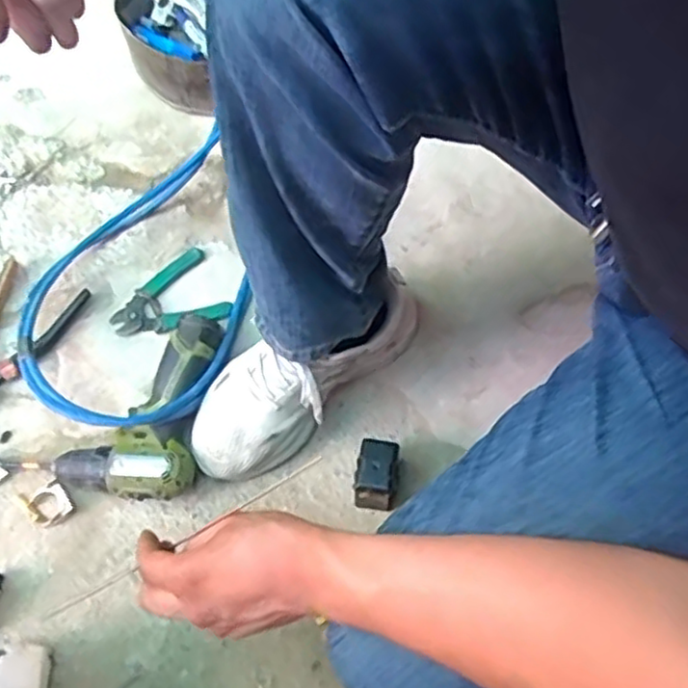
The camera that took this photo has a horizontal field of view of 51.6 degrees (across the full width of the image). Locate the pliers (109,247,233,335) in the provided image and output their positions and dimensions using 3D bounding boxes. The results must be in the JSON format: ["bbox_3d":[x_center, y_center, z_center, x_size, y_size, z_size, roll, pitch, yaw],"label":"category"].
[{"bbox_3d":[-0.201,-0.048,0.808,0.126,0.025,0.092,-32,72,-13],"label":"pliers"}]

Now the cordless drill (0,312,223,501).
[{"bbox_3d":[-0.232,0.057,0.734,0.189,0.051,0.192,10,68,3],"label":"cordless drill"}]

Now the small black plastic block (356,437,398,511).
[{"bbox_3d":[0.032,0.131,0.714,0.044,0.054,0.060,8,65,4],"label":"small black plastic block"}]

